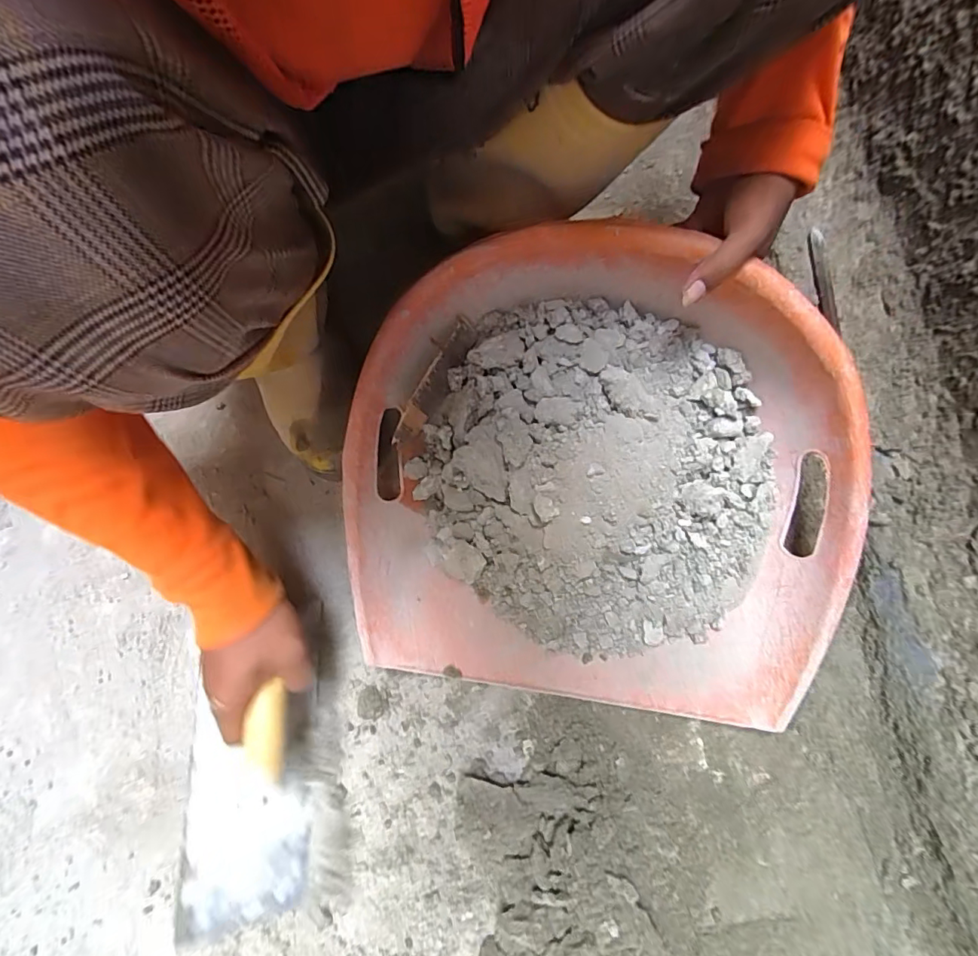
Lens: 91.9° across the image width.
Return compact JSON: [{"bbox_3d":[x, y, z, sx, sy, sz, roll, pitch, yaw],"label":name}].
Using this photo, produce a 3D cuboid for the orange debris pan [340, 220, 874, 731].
[{"bbox_3d":[0.087,-0.003,0.409,0.413,0.162,0.365,9,73,5],"label":"orange debris pan"}]

